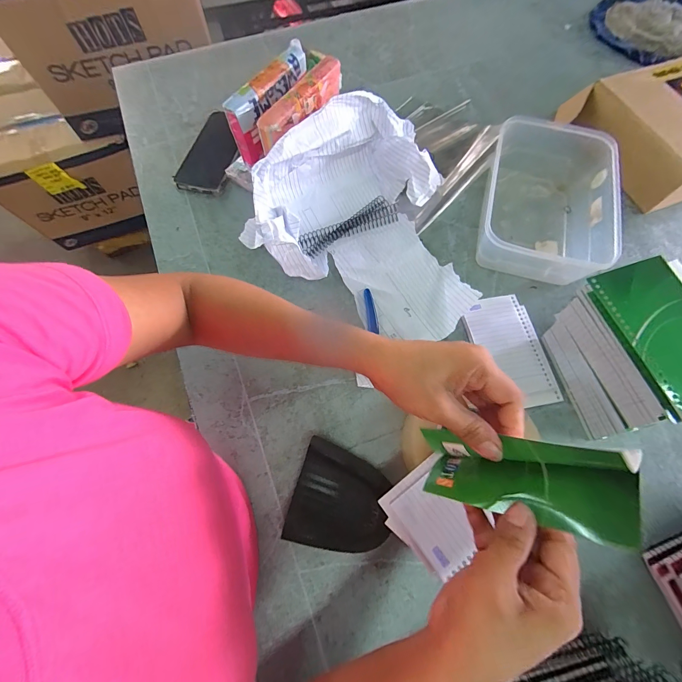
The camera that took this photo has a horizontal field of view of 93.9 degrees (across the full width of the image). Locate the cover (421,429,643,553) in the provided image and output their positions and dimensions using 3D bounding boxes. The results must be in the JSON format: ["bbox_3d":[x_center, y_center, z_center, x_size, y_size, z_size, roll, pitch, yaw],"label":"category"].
[{"bbox_3d":[0.114,0.093,0.228,0.046,0.145,0.053,31,63,-34],"label":"cover"}]

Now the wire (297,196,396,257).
[{"bbox_3d":[0.012,-0.166,0.461,0.153,0.013,0.039,-27,73,-9],"label":"wire"}]

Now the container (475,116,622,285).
[{"bbox_3d":[0.289,-0.200,0.449,0.161,0.061,0.236,15,71,6],"label":"container"}]

